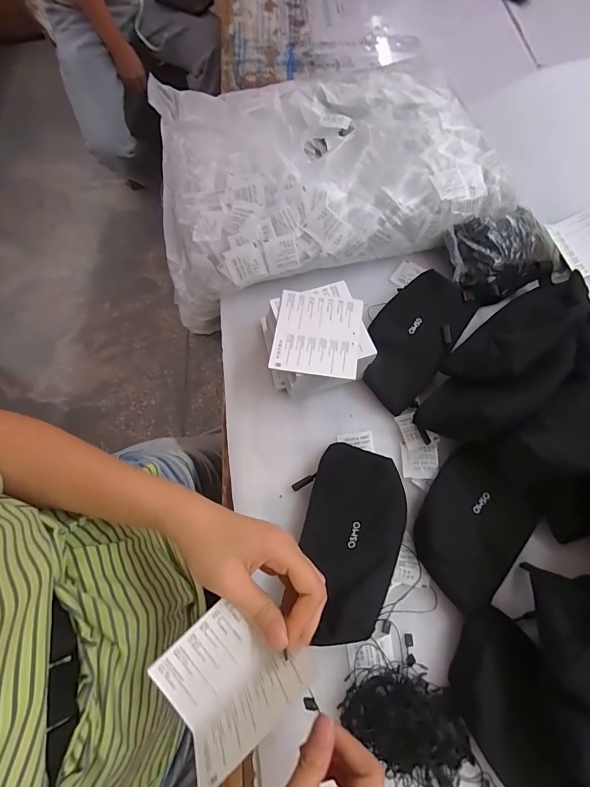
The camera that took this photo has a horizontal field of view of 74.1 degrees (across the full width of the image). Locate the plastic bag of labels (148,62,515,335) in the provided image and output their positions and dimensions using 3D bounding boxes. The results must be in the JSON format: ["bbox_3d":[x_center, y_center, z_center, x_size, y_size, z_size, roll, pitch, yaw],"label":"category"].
[{"bbox_3d":[0.008,-0.320,0.551,0.444,0.098,0.361,-17,68,-8],"label":"plastic bag of labels"}]

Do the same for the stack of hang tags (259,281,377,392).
[{"bbox_3d":[0.023,-0.053,0.448,0.108,0.071,0.113,-9,67,-5],"label":"stack of hang tags"}]

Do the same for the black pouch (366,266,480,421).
[{"bbox_3d":[0.143,-0.070,0.470,0.095,0.043,0.177,34,70,13],"label":"black pouch"}]

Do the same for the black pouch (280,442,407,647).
[{"bbox_3d":[0.047,0.132,0.370,0.099,0.061,0.179,10,67,3],"label":"black pouch"}]

